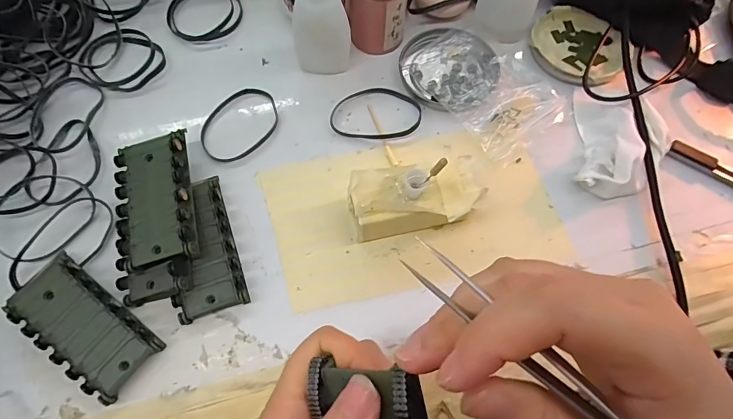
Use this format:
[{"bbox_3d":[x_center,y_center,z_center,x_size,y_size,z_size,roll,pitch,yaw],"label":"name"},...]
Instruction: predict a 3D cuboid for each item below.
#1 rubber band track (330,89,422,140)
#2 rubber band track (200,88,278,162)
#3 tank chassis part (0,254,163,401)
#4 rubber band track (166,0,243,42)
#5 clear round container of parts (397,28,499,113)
[{"bbox_3d":[0.008,-0.076,0.333,0.070,0.004,0.046,7,68,2],"label":"rubber band track"},{"bbox_3d":[-0.099,-0.066,0.331,0.052,0.006,0.069,30,70,10],"label":"rubber band track"},{"bbox_3d":[-0.171,0.070,0.260,0.089,0.018,0.044,36,72,13],"label":"tank chassis part"},{"bbox_3d":[-0.143,-0.174,0.376,0.065,0.009,0.060,0,65,0],"label":"rubber band track"},{"bbox_3d":[0.067,-0.116,0.346,0.081,0.014,0.076,0,68,-1],"label":"clear round container of parts"}]

